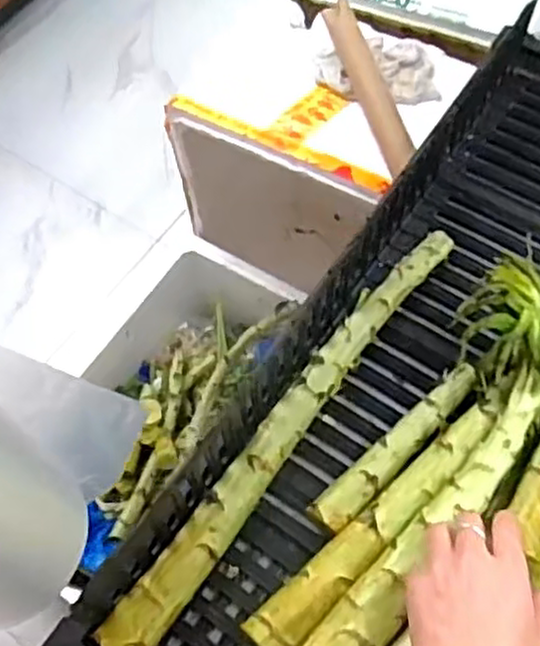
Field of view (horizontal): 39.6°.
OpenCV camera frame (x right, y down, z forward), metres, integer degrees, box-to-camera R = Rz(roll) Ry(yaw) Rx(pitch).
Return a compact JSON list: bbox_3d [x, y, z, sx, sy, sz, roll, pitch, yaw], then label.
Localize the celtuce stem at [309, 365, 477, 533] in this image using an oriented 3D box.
[{"bbox_3d":[0.106,0.102,0.622,0.177,0.024,0.031,-41,67,-17],"label":"celtuce stem"}]

